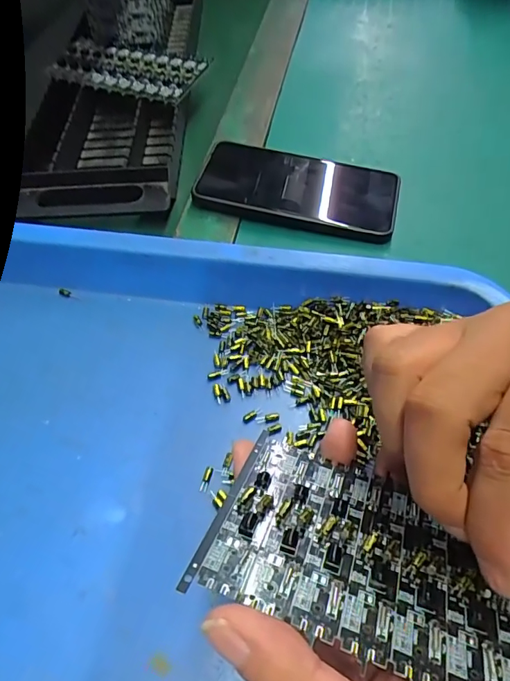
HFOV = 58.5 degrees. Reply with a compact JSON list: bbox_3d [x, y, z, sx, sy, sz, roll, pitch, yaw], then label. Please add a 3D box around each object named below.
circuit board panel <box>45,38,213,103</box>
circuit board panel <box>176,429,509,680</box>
[{"bbox_3d":[-0.129,-0.270,0.451,0.157,0.004,0.071,17,63,14],"label":"circuit board panel"},{"bbox_3d":[0.066,0.082,0.159,0.163,0.004,0.073,15,33,15],"label":"circuit board panel"}]

